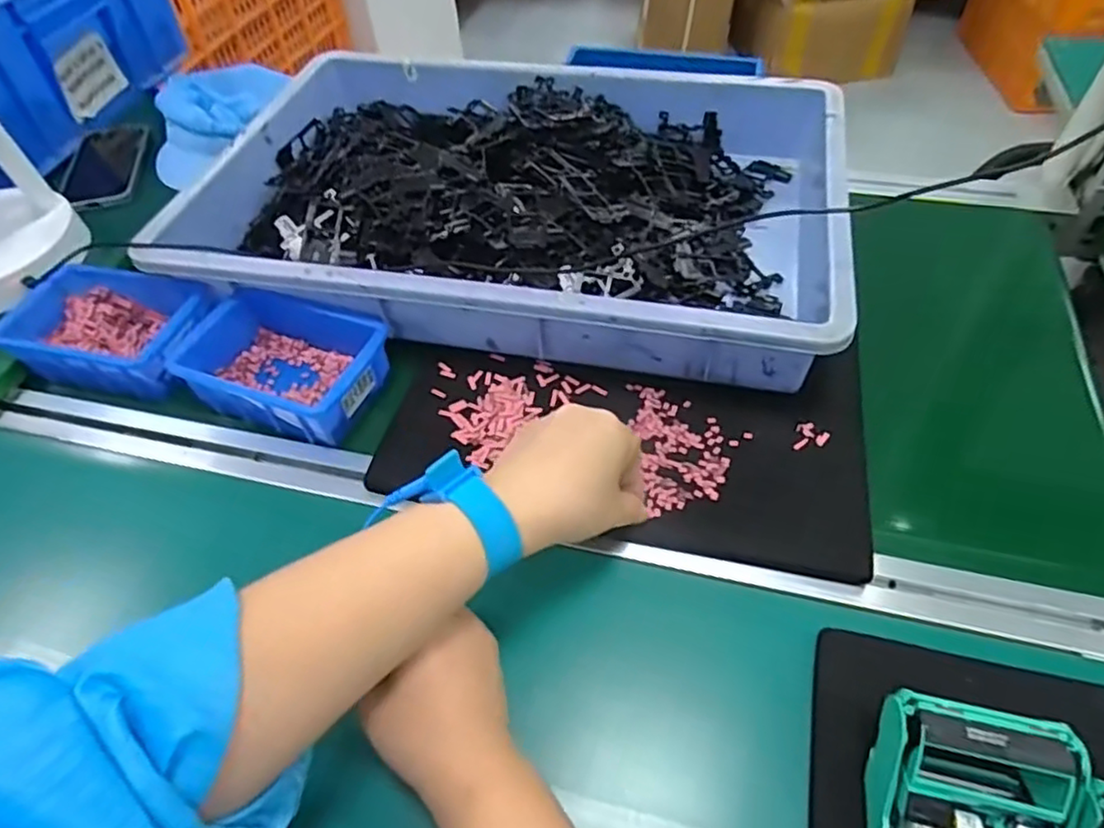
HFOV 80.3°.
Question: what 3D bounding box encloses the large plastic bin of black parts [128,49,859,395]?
[{"bbox_3d":[-0.036,-0.194,0.593,0.539,0.081,0.342,7,53,10],"label":"large plastic bin of black parts"}]

